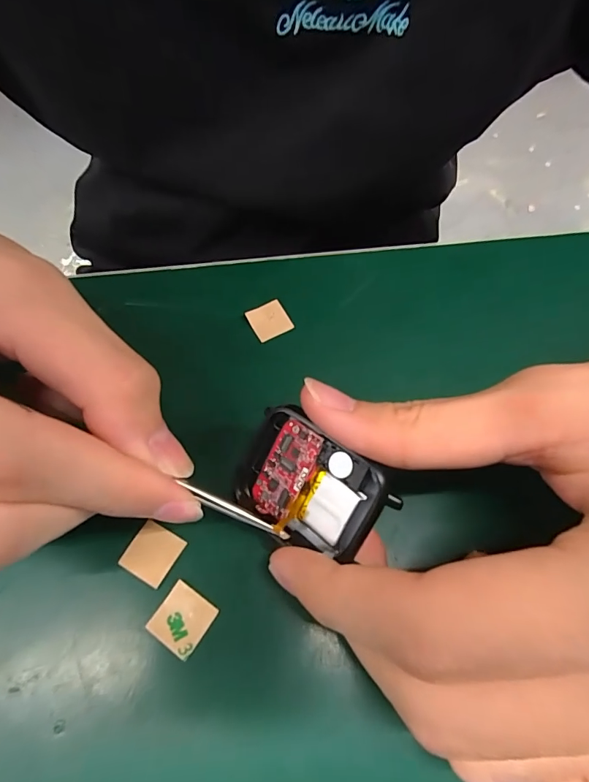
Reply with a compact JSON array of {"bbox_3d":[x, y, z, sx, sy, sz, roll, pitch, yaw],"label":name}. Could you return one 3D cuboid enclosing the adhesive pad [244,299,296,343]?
[{"bbox_3d":[-0.011,-0.029,0.171,0.015,0.004,0.014,-28,68,-15],"label":"adhesive pad"}]

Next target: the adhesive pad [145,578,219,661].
[{"bbox_3d":[-0.033,0.066,0.121,0.015,0.004,0.015,32,66,14],"label":"adhesive pad"}]

